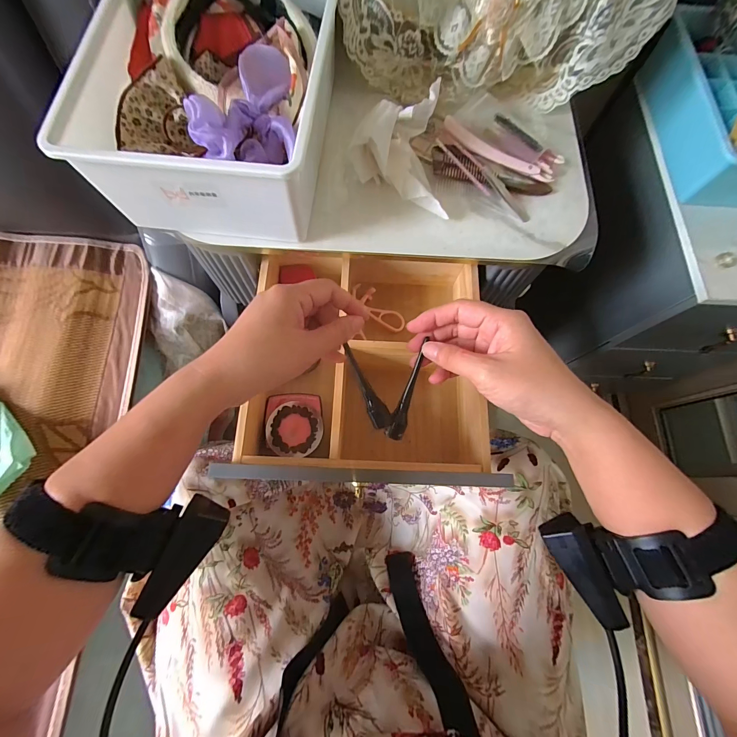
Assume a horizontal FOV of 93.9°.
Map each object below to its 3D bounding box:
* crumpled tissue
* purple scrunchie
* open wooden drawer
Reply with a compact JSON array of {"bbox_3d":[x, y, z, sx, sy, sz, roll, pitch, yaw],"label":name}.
[{"bbox_3d":[0.031,-0.217,0.354,0.093,0.066,0.103,-5,72,-4],"label":"crumpled tissue"},{"bbox_3d":[-0.107,-0.234,0.301,0.080,0.043,0.129,-6,72,-4],"label":"purple scrunchie"},{"bbox_3d":[-0.003,-0.015,0.419,0.250,0.087,0.263,2,72,-1],"label":"open wooden drawer"}]

